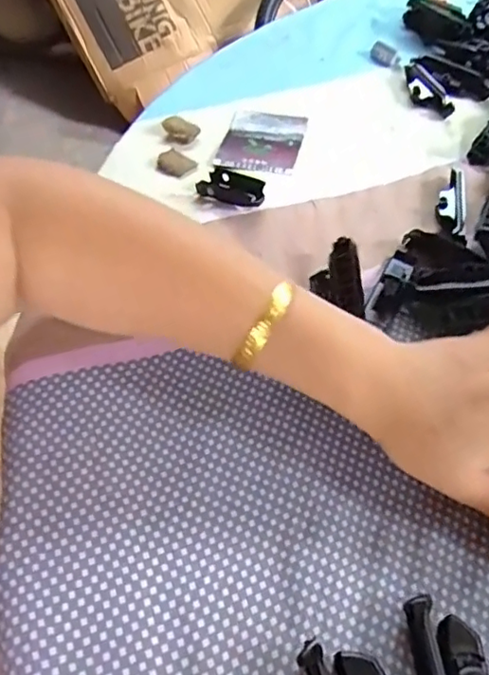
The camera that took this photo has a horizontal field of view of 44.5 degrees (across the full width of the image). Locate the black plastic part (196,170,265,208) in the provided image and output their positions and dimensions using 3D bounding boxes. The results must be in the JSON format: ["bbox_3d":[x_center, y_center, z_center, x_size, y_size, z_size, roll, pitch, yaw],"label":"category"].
[{"bbox_3d":[-0.009,-0.103,0.415,0.046,0.014,0.026,19,53,10],"label":"black plastic part"}]

